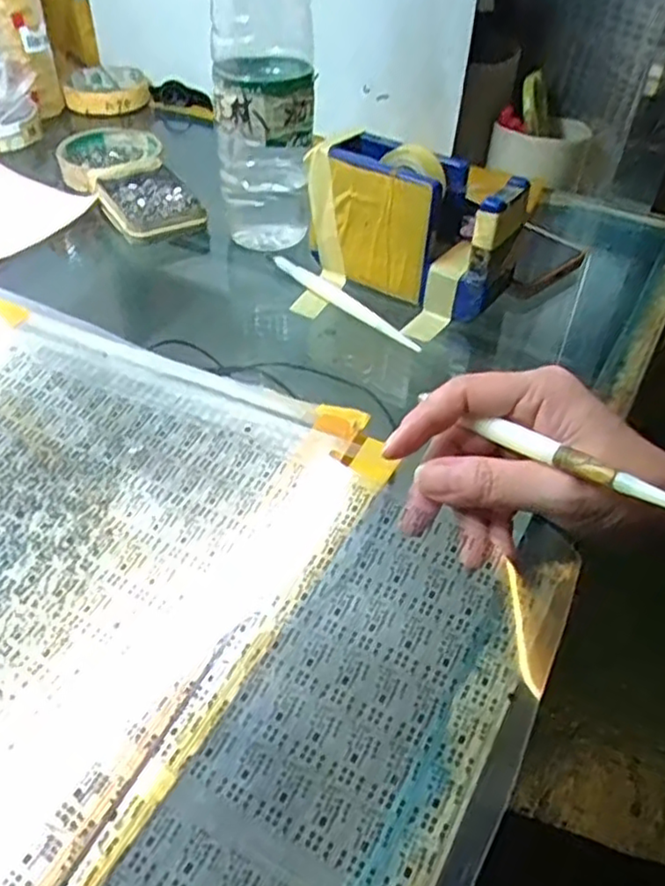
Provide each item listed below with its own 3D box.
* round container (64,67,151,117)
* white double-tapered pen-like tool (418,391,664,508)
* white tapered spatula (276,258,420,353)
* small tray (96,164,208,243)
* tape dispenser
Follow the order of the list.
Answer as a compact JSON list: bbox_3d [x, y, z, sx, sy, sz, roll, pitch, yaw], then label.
[{"bbox_3d":[-0.229,-0.362,0.707,0.081,0.021,0.091,-11,46,-11],"label":"round container"},{"bbox_3d":[0.084,0.003,0.279,0.006,0.008,0.131,-32,39,-28],"label":"white double-tapered pen-like tool"},{"bbox_3d":[0.005,-0.096,0.446,0.009,0.008,0.134,-30,52,-27],"label":"white tapered spatula"},{"bbox_3d":[-0.139,-0.180,0.531,0.064,0.019,0.102,-20,48,-19],"label":"small tray"},{"bbox_3d":[0.052,-0.136,0.441,0.132,0.090,0.050,28,51,25],"label":"tape dispenser"}]

